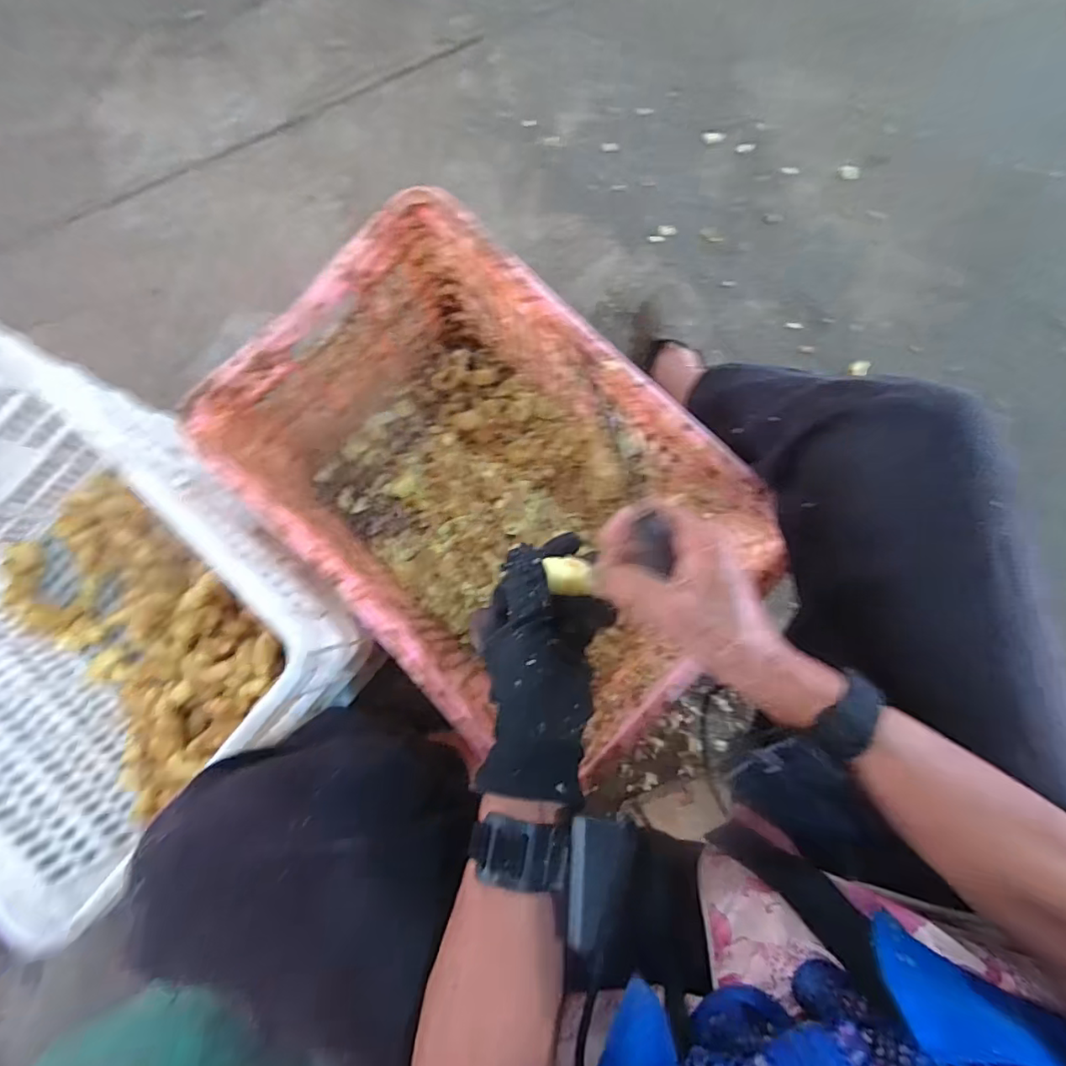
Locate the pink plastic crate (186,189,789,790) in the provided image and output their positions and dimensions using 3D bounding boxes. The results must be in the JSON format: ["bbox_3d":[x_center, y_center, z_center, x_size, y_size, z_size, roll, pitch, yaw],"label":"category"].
[{"bbox_3d":[-0.049,-0.048,0.657,0.494,0.302,0.345,43,88,5],"label":"pink plastic crate"}]

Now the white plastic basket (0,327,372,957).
[{"bbox_3d":[-0.490,0.079,0.649,0.518,0.311,0.360,43,88,5],"label":"white plastic basket"}]

